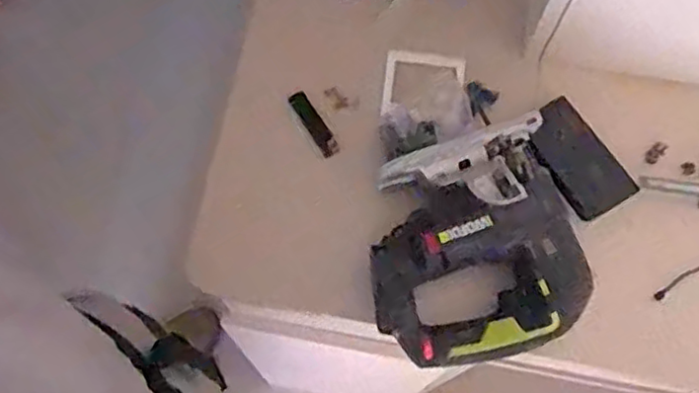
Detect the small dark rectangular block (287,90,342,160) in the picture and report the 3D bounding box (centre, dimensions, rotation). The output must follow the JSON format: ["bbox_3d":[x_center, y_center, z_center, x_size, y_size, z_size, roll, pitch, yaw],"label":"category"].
[{"bbox_3d":[-0.037,-0.076,0.702,0.019,0.014,0.080,-31,73,-12],"label":"small dark rectangular block"}]

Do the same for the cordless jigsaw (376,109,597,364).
[{"bbox_3d":[0.113,0.045,0.628,0.190,0.068,0.218,-6,70,-4],"label":"cordless jigsaw"}]

